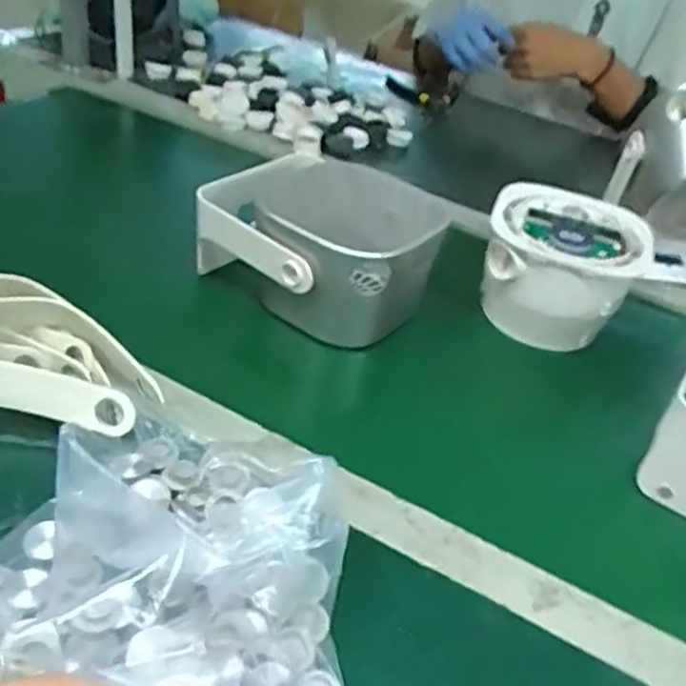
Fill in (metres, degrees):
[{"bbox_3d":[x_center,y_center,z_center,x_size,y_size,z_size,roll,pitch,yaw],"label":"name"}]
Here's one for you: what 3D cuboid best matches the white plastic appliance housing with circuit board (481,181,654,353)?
[{"bbox_3d":[0.197,-0.068,0.663,0.143,0.101,0.129,18,38,9],"label":"white plastic appliance housing with circuit board"}]

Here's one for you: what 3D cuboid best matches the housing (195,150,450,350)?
[{"bbox_3d":[-0.017,-0.082,0.636,0.191,0.114,0.150,33,42,26],"label":"housing"}]

